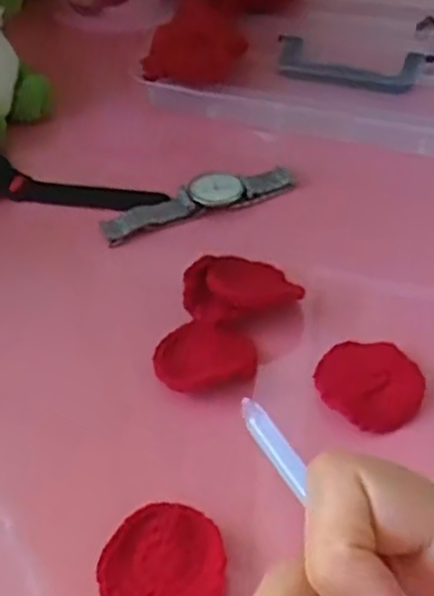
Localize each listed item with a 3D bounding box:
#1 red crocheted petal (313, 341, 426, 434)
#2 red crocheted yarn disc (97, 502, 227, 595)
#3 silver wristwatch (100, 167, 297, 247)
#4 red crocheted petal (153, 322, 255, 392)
[{"bbox_3d":[0.071,0.039,0.356,0.046,0.008,0.049,-3,47,3],"label":"red crocheted petal"},{"bbox_3d":[-0.020,0.106,0.299,0.048,0.008,0.049,-3,47,3],"label":"red crocheted yarn disc"},{"bbox_3d":[-0.012,-0.057,0.454,0.115,0.020,0.025,-17,48,-10],"label":"silver wristwatch"},{"bbox_3d":[-0.006,0.028,0.372,0.048,0.011,0.037,-13,47,-6],"label":"red crocheted petal"}]

